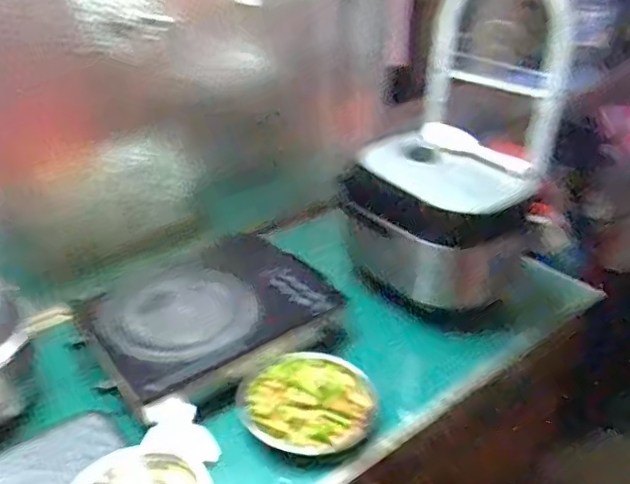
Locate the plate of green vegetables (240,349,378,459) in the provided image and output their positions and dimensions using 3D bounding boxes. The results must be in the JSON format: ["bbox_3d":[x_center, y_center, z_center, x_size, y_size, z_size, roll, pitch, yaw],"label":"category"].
[{"bbox_3d":[-0.010,0.236,0.902,0.199,0.034,0.176,4,32,4],"label":"plate of green vegetables"}]

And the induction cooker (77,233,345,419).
[{"bbox_3d":[-0.181,0.114,1.047,0.414,0.051,0.300,-22,39,-33],"label":"induction cooker"}]

